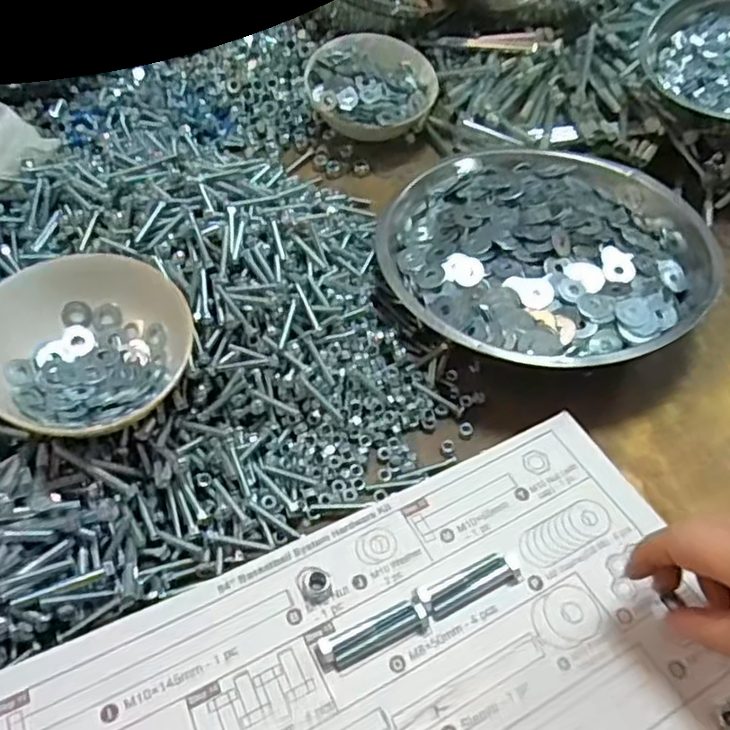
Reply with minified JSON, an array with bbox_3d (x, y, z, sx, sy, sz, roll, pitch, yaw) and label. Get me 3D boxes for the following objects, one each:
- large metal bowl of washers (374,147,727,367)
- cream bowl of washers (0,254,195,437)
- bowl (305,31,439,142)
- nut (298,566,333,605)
[{"bbox_3d":[0.139,-0.093,0.533,0.253,0.052,0.239,-18,59,-17],"label":"large metal bowl of washers"},{"bbox_3d":[-0.178,-0.013,0.424,0.124,0.048,0.133,2,50,1],"label":"cream bowl of washers"},{"bbox_3d":[0.007,-0.289,0.705,0.131,0.062,0.131,3,55,-4],"label":"bowl"},{"bbox_3d":[-0.028,0.125,0.378,0.018,0.008,0.021,-15,58,-15],"label":"nut"}]

